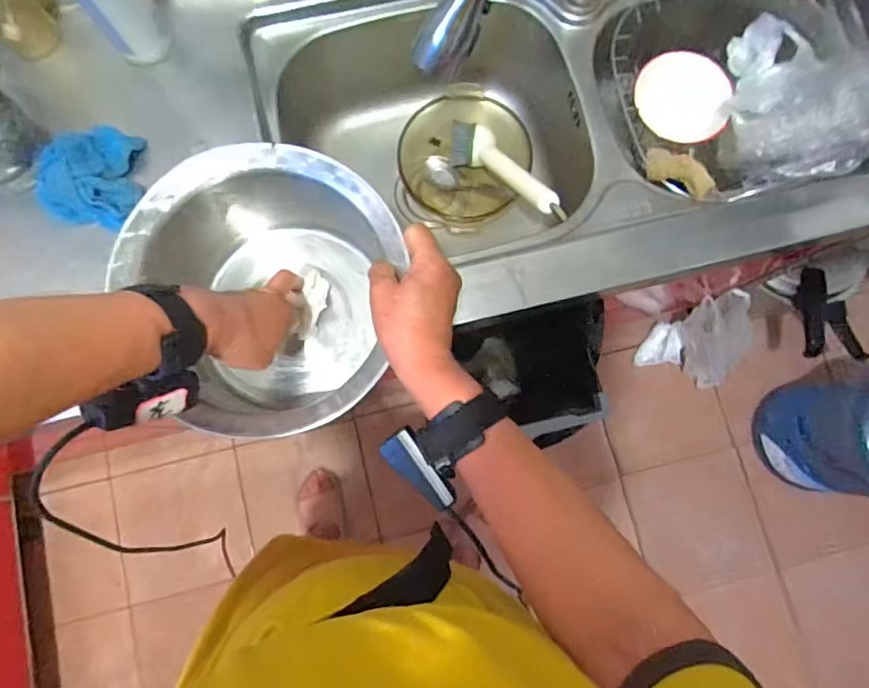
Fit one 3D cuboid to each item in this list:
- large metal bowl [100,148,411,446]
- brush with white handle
[{"bbox_3d":[-0.140,-0.039,0.512,0.223,0.151,0.240,0,80,-1],"label":"large metal bowl"},{"bbox_3d":[0.092,-0.223,0.689,0.065,0.049,0.229,-29,49,-6],"label":"brush with white handle"}]

